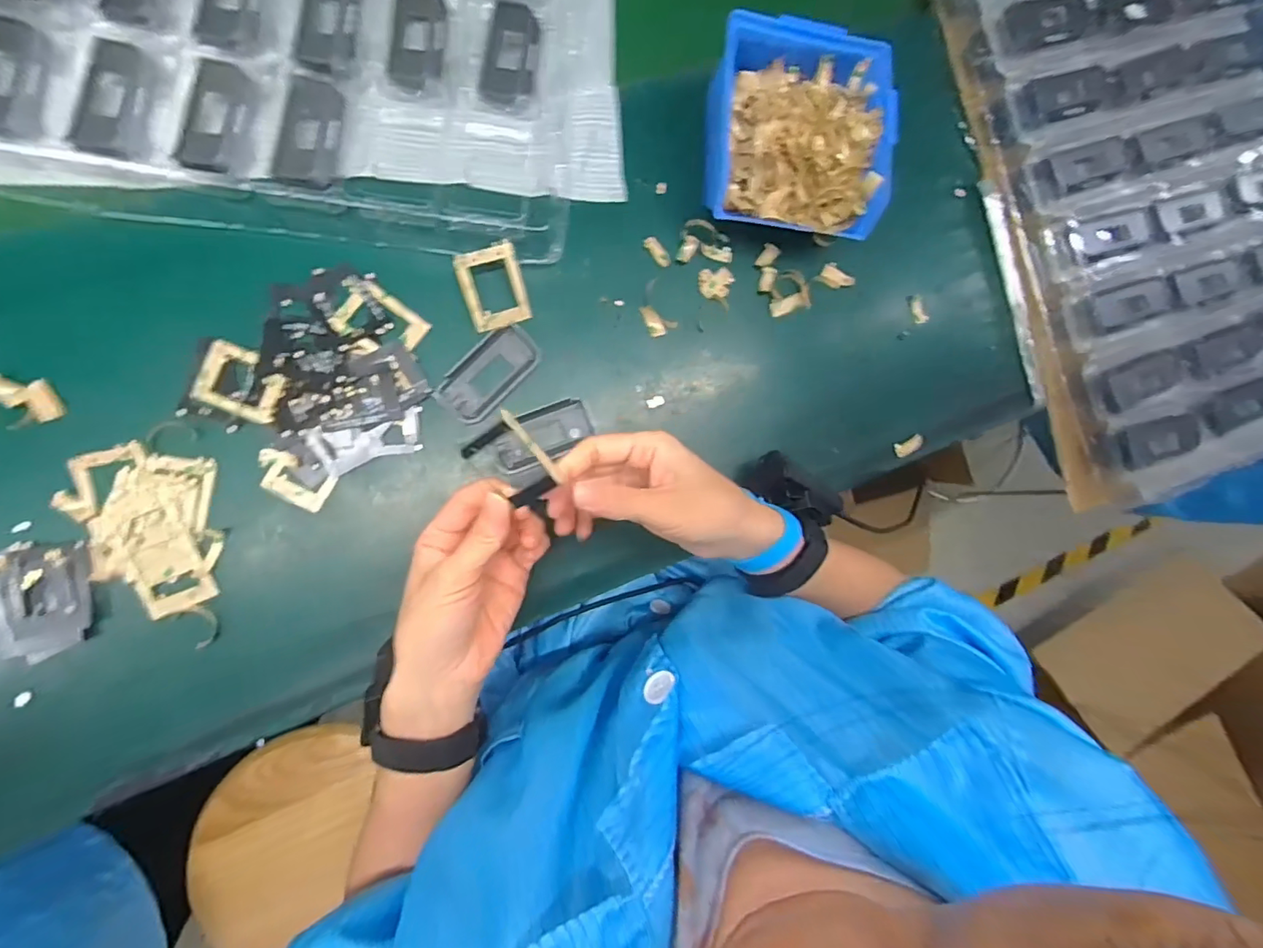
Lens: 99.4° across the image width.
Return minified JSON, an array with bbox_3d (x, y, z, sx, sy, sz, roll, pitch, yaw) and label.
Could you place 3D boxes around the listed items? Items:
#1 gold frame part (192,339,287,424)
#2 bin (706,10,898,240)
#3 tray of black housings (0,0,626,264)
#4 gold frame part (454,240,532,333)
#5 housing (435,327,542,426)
[{"bbox_3d":[-0.256,-0.060,0.350,0.053,0.006,0.043,19,84,-9],"label":"gold frame part"},{"bbox_3d":[0.119,-0.253,0.400,0.130,0.066,0.147,5,89,-12],"label":"bin"},{"bbox_3d":[-0.268,-0.328,0.341,0.524,0.025,0.330,1,87,-11],"label":"tray of black housings"},{"bbox_3d":[-0.097,-0.131,0.377,0.042,0.005,0.053,-20,116,-10],"label":"gold frame part"},{"bbox_3d":[-0.101,-0.071,0.382,0.039,0.004,0.076,43,81,-6],"label":"housing"}]

